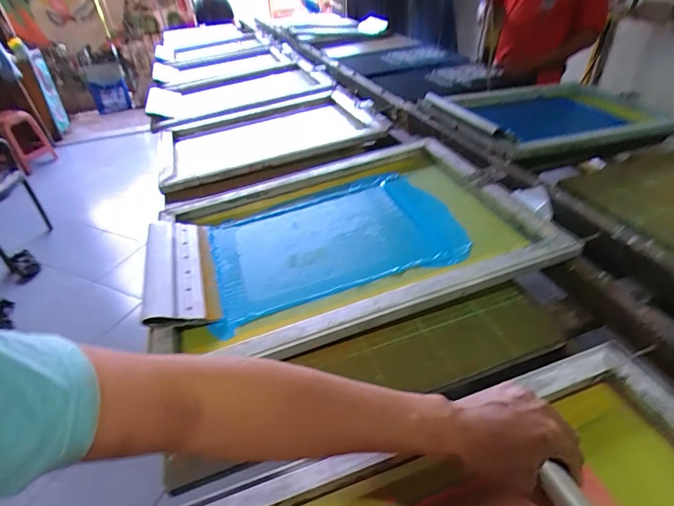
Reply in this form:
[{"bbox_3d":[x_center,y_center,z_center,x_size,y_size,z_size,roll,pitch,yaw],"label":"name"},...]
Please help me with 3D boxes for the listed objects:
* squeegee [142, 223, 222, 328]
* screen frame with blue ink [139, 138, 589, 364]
[{"bbox_3d":[-0.300,0.028,0.757,0.119,0.029,0.301,2,34,-25],"label":"squeegee"},{"bbox_3d":[0.004,-0.050,0.828,0.698,0.058,0.546,-18,39,-9],"label":"screen frame with blue ink"}]

